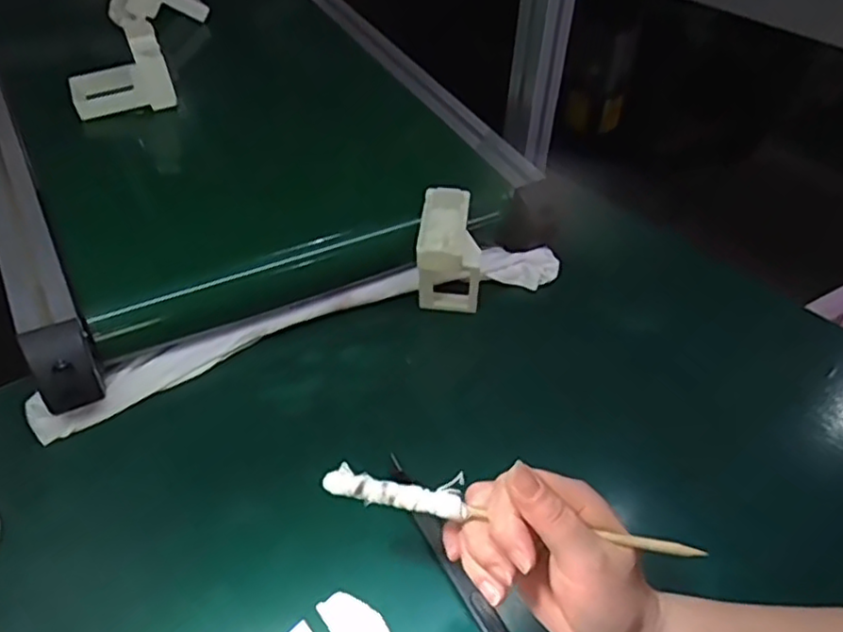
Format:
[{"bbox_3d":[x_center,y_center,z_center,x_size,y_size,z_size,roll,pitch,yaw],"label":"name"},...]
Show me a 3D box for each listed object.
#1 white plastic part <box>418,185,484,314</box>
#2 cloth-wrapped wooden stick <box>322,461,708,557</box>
[{"bbox_3d":[0.027,-0.055,0.623,0.060,0.102,0.081,8,41,6],"label":"white plastic part"},{"bbox_3d":[0.044,0.102,0.343,0.193,0.008,0.014,10,42,6],"label":"cloth-wrapped wooden stick"}]

